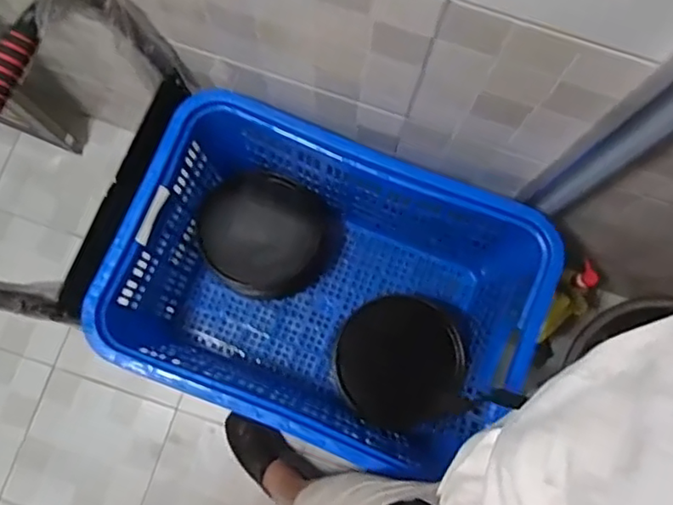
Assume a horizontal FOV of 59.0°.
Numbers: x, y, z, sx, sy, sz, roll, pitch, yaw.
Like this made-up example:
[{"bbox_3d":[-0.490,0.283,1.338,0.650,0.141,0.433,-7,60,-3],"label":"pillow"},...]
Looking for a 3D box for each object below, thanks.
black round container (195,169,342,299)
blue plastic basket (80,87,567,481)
[{"bbox_3d":[-0.139,-0.028,1.213,0.273,0.141,0.230,24,80,3],"label":"black round container"},{"bbox_3d":[-0.025,0.071,1.098,0.656,0.378,0.464,21,80,3],"label":"blue plastic basket"}]

